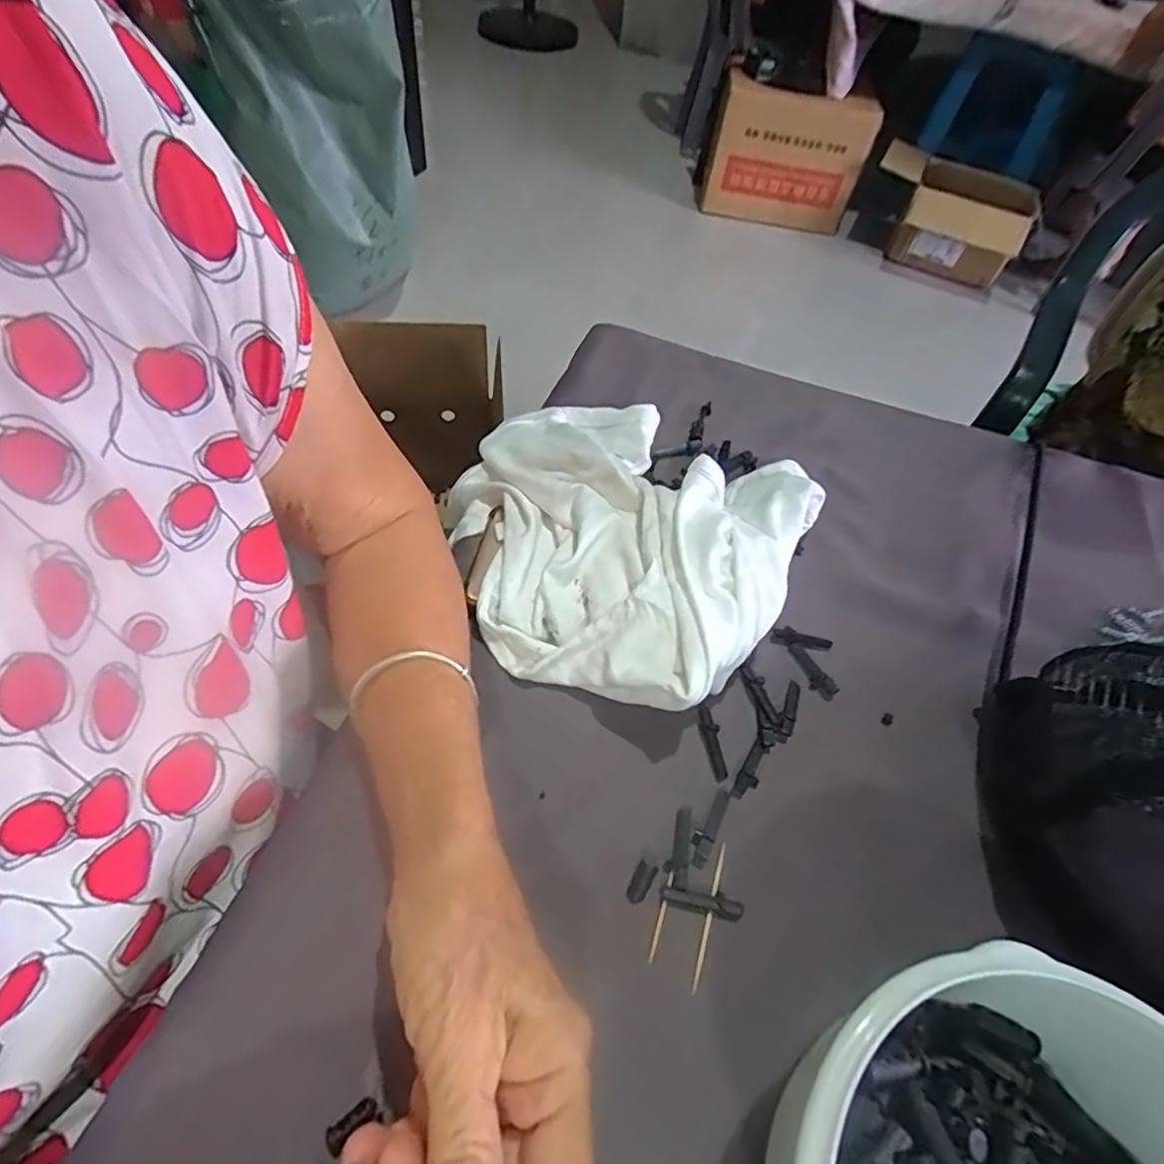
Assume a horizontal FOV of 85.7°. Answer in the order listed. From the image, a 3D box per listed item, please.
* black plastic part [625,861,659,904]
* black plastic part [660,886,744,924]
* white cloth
[{"bbox_3d":[0.026,0.134,0.279,0.009,0.004,0.018,27,56,15],"label":"black plastic part"},{"bbox_3d":[0.052,0.141,0.275,0.036,0.004,0.008,13,54,5],"label":"black plastic part"},{"bbox_3d":[0.018,-0.041,0.374,0.208,0.058,0.206,24,55,13],"label":"white cloth"}]

